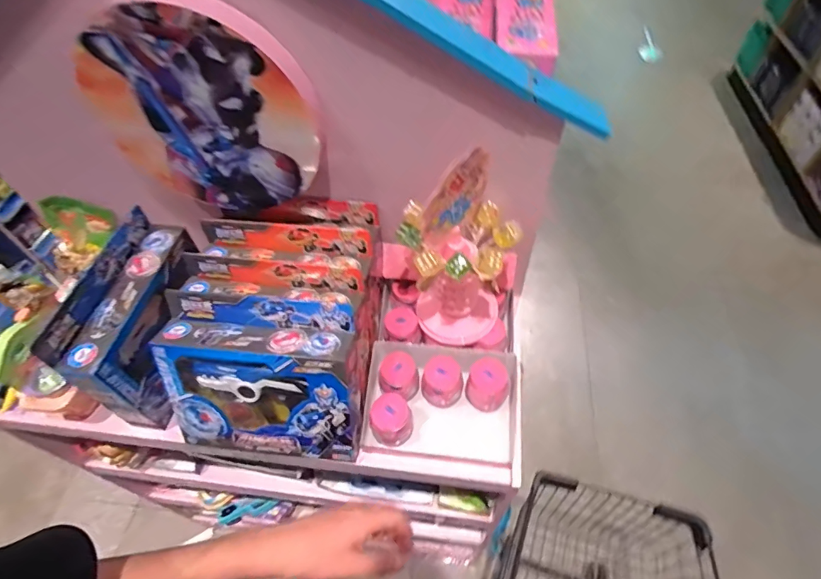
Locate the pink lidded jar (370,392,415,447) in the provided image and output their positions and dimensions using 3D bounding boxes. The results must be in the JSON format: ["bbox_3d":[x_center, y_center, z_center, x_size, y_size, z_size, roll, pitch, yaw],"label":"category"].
[{"bbox_3d":[-0.030,0.201,0.706,0.061,0.070,0.057,-2,53,2],"label":"pink lidded jar"}]

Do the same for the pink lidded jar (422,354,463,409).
[{"bbox_3d":[0.050,0.147,0.735,0.061,0.066,0.058,-2,53,2],"label":"pink lidded jar"}]

